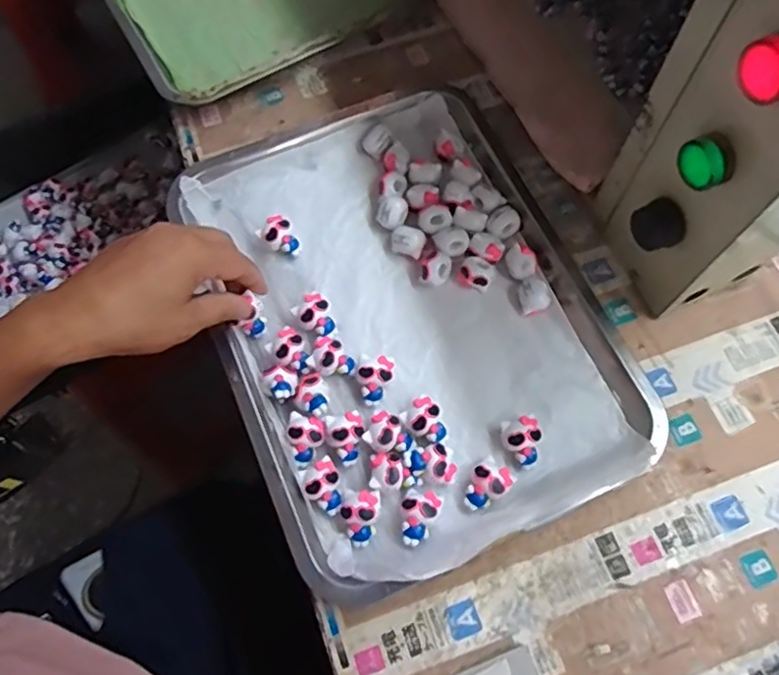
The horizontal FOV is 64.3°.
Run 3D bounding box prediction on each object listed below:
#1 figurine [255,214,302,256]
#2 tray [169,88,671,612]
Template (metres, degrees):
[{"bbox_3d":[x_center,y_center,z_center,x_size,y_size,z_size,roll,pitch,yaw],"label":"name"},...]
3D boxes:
[{"bbox_3d":[-0.085,-0.077,0.481,0.025,0.024,0.030,-34,72,-10],"label":"figurine"},{"bbox_3d":[0.009,-0.021,0.448,0.260,0.024,0.341,-23,71,-6],"label":"tray"}]

